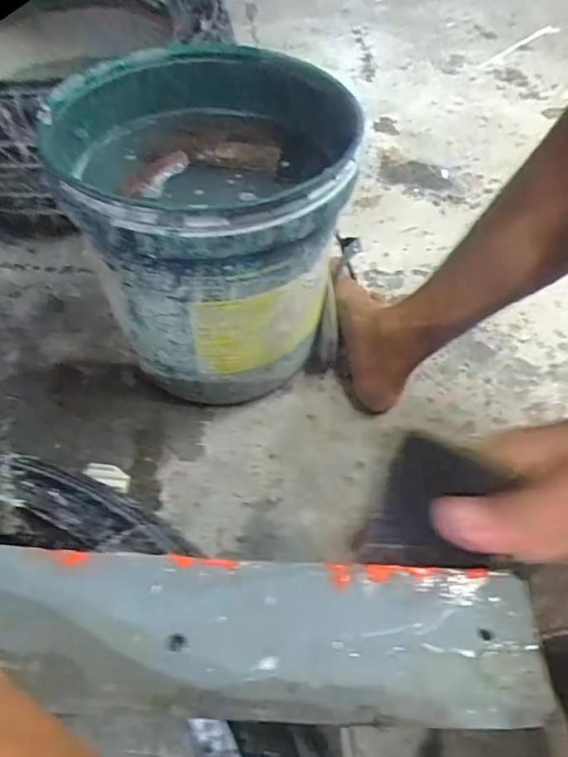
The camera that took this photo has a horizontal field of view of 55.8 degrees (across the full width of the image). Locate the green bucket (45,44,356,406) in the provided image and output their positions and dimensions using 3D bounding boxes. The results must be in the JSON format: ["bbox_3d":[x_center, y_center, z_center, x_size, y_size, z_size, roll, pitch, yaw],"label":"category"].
[{"bbox_3d":[-0.084,-0.167,0.633,0.289,0.284,0.296,1,53,-2],"label":"green bucket"}]

